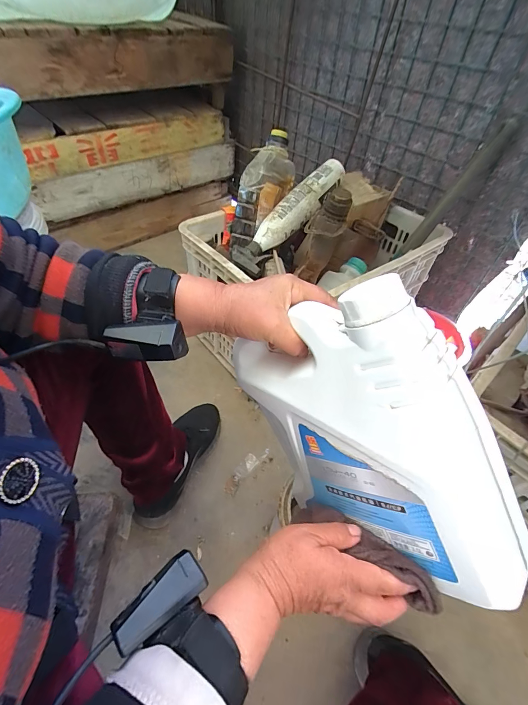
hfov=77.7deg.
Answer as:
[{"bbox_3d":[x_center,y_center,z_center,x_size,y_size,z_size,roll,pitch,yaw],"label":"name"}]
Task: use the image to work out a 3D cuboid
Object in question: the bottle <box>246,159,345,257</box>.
[{"bbox_3d":[0.073,-0.319,0.722,0.056,0.049,0.304,33,72,22],"label":"bottle"}]

